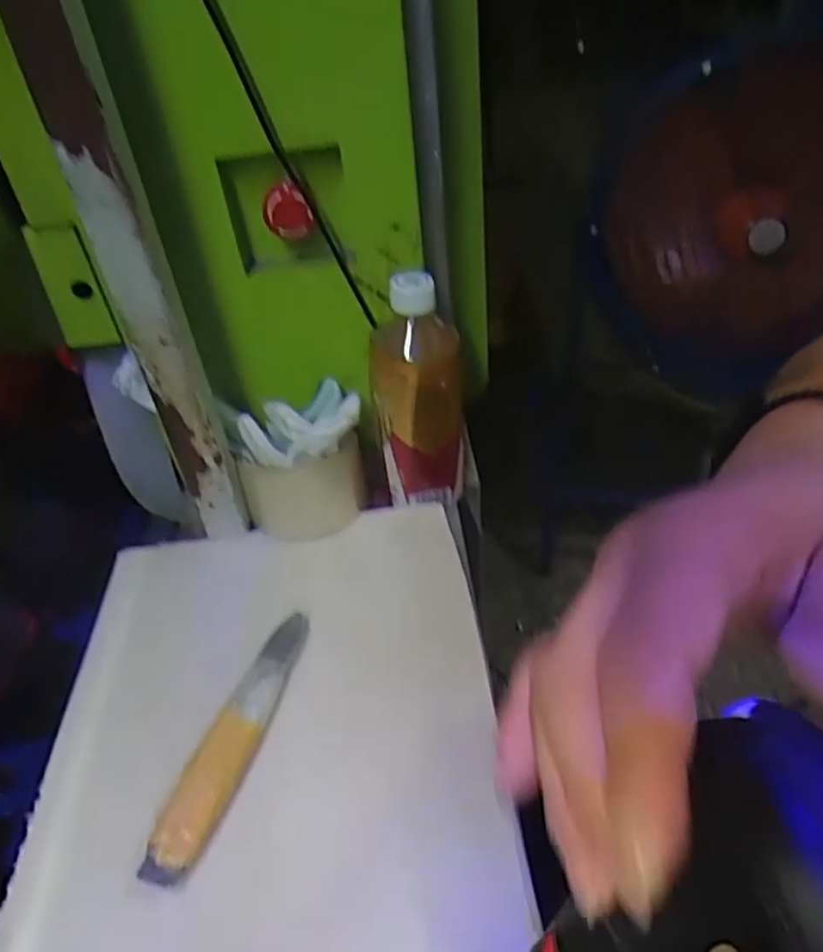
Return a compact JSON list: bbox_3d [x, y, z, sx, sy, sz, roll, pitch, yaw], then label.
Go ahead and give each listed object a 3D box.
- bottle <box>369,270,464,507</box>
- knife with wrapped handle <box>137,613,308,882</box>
[{"bbox_3d":[0.006,-0.060,0.509,0.068,0.168,0.059,-7,40,0],"label":"bottle"},{"bbox_3d":[-0.095,0.143,0.389,0.025,0.024,0.163,10,43,19],"label":"knife with wrapped handle"}]

